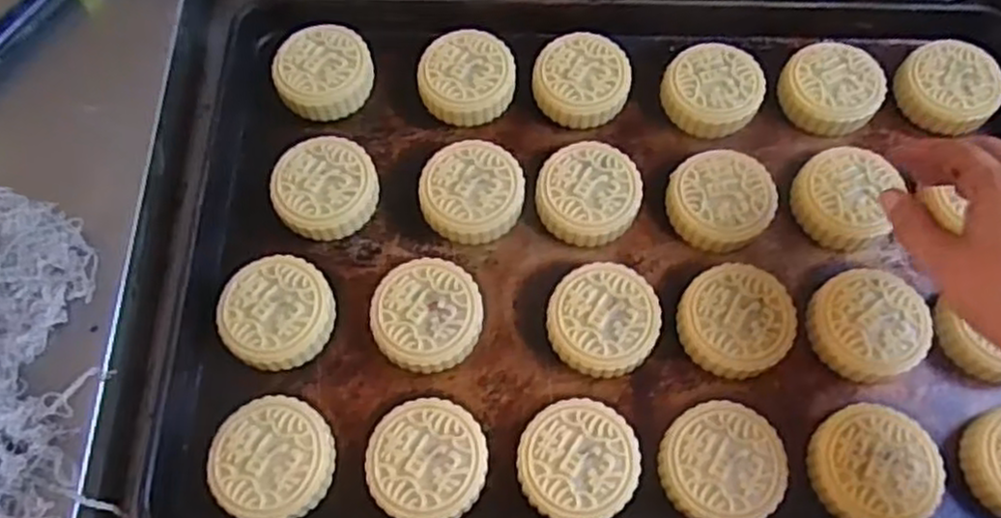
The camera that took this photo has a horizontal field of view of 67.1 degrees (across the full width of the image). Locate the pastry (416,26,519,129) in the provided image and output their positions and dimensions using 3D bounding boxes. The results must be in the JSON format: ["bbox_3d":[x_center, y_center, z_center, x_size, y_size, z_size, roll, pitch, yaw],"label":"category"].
[{"bbox_3d":[-0.025,-0.136,0.563,0.070,0.022,0.072,6,77,2],"label":"pastry"}]

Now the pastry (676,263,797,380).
[{"bbox_3d":[0.152,0.039,0.489,0.070,0.026,0.069,-1,56,1],"label":"pastry"}]

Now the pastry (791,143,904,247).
[{"bbox_3d":[0.241,-0.042,0.526,0.068,0.026,0.071,18,74,11],"label":"pastry"}]

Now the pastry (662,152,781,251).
[{"bbox_3d":[0.153,-0.040,0.526,0.069,0.030,0.066,-1,56,1],"label":"pastry"}]

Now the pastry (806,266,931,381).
[{"bbox_3d":[0.236,0.043,0.488,0.064,0.035,0.069,-1,56,1],"label":"pastry"}]

